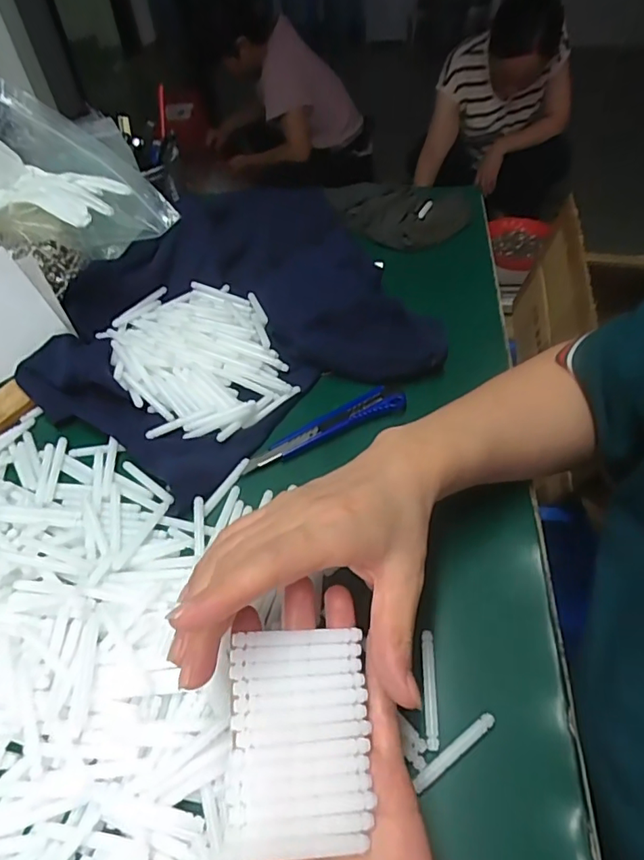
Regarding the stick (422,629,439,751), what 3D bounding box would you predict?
[{"bbox_3d":[0.057,0.135,0.283,0.006,0.004,0.058,3,49,3],"label":"stick"}]

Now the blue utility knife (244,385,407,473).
[{"bbox_3d":[0.001,-0.005,0.411,0.131,0.015,0.024,-20,52,-16],"label":"blue utility knife"}]

